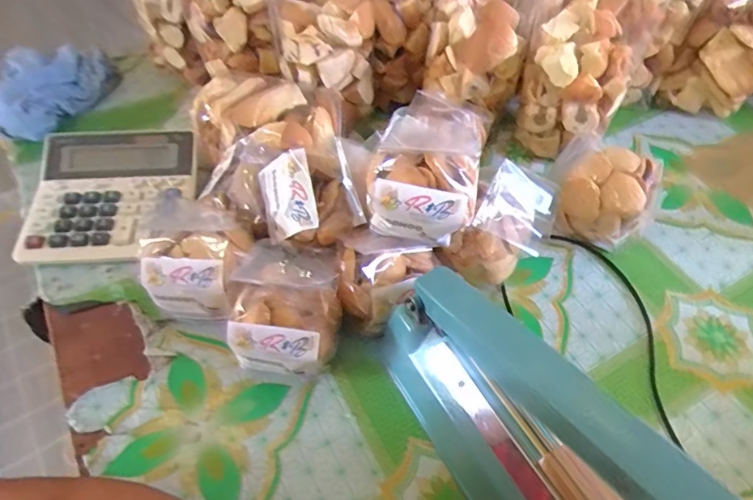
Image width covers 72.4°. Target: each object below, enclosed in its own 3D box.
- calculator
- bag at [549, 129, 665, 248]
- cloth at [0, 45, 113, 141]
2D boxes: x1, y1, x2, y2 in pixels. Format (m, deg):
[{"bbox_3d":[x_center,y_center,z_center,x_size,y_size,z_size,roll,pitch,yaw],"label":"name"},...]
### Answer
[{"bbox_3d":[-0.283,-0.062,0.546,0.159,0.035,0.159,-4,52,0],"label":"calculator"},{"bbox_3d":[0.228,-0.061,0.529,0.109,0.075,0.095,35,61,26],"label":"bag"},{"bbox_3d":[-0.415,-0.205,0.649,0.096,0.052,0.160,5,52,7],"label":"cloth"}]

